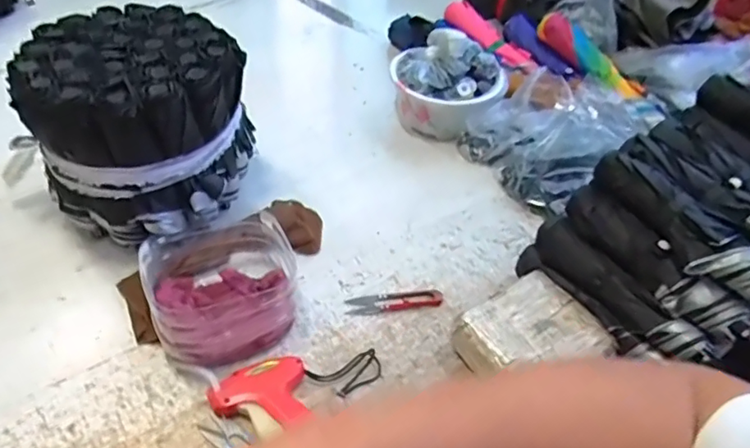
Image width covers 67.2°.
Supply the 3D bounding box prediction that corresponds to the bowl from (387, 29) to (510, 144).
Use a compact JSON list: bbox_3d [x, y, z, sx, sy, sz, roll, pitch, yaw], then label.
[{"bbox_3d":[0.121,-0.227,0.948,0.185,0.144,0.174,1,44,-1],"label":"bowl"}]

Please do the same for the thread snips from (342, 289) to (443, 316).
[{"bbox_3d":[0.025,0.094,0.688,0.116,0.004,0.029,-7,45,-9],"label":"thread snips"}]

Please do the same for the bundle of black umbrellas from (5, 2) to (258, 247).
[{"bbox_3d":[-0.290,-0.133,0.725,0.255,0.193,0.247,-21,48,-21],"label":"bundle of black umbrellas"}]

